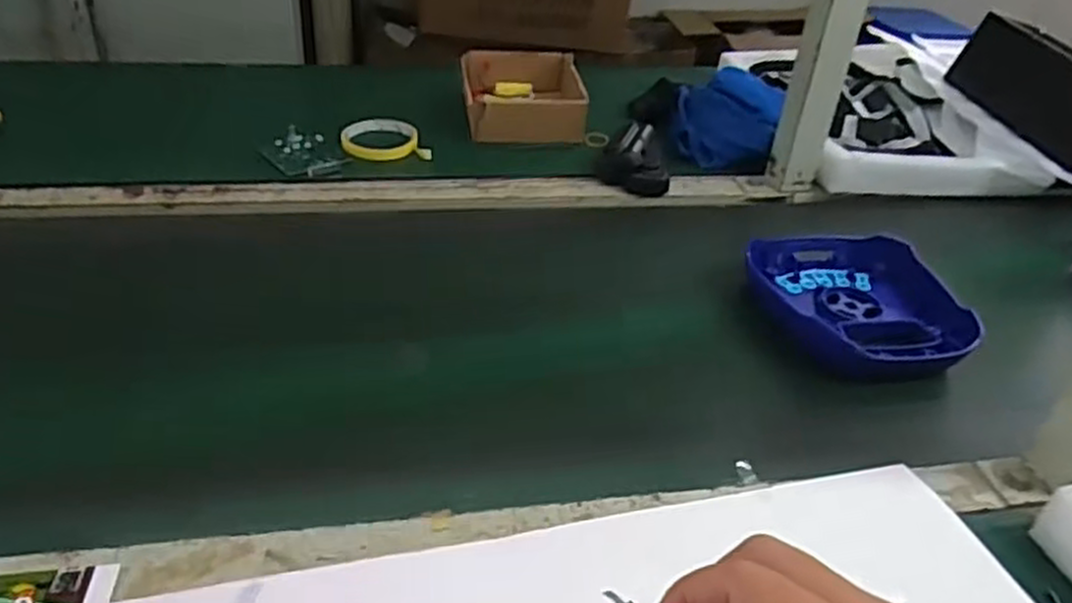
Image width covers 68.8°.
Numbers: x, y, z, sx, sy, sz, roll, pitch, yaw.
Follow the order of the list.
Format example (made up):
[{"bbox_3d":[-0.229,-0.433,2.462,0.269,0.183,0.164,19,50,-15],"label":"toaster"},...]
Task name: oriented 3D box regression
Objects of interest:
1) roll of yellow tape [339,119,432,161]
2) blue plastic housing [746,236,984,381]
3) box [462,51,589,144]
[{"bbox_3d":[-0.177,-0.187,0.911,0.094,0.018,0.098,-5,36,-15],"label":"roll of yellow tape"},{"bbox_3d":[0.280,0.001,0.678,0.153,0.040,0.189,-3,35,-12],"label":"blue plastic housing"},{"bbox_3d":[-0.017,-0.259,0.979,0.139,0.053,0.172,0,35,-8],"label":"box"}]

